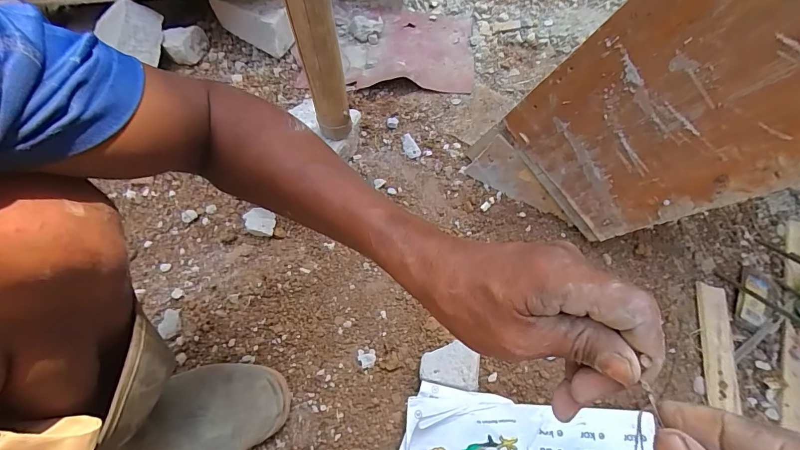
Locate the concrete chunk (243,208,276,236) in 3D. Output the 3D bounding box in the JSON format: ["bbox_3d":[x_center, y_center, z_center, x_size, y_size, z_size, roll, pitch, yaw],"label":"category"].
[{"bbox_3d":[-0.232,-0.004,0.635,0.052,0.022,0.045,6,61,6],"label":"concrete chunk"}]

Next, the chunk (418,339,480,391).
[{"bbox_3d":[0.069,0.187,0.520,0.077,0.036,0.063,9,62,7],"label":"chunk"}]

